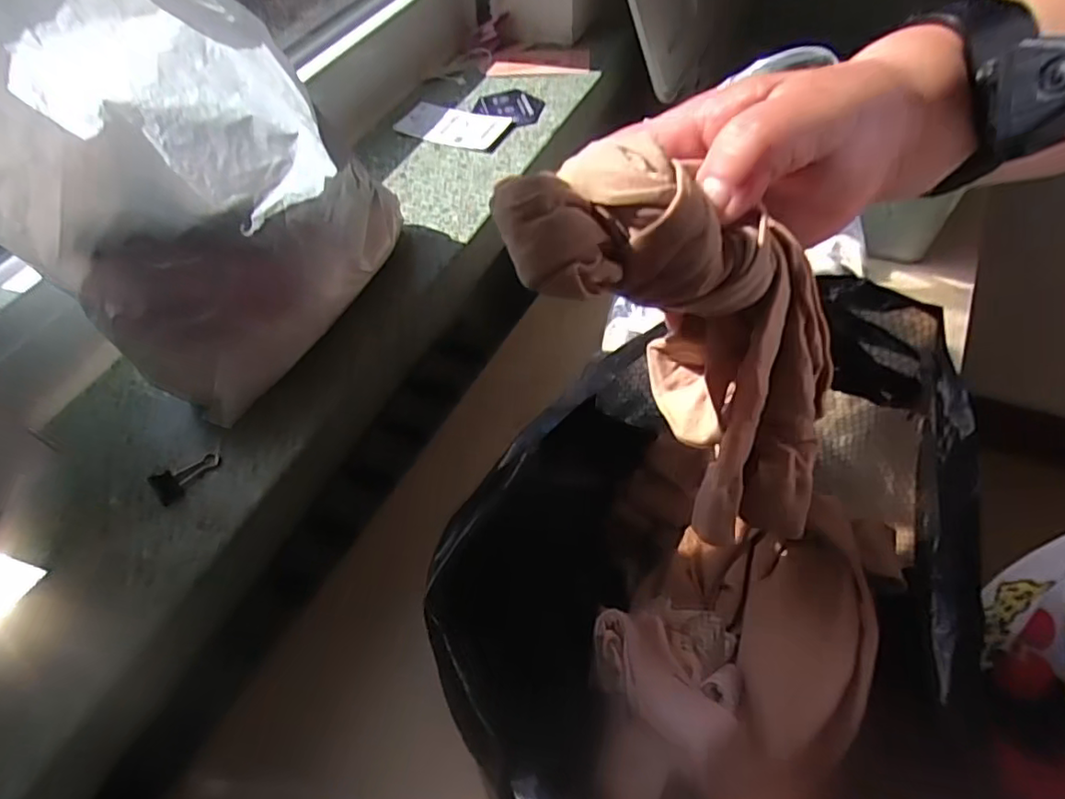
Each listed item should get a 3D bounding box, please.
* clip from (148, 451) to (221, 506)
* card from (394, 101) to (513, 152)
[{"bbox_3d":[-0.195,0.041,0.333,0.020,0.006,0.036,32,61,24],"label":"clip"},{"bbox_3d":[-0.075,-0.254,0.544,0.097,0.007,0.052,19,56,17],"label":"card"}]

